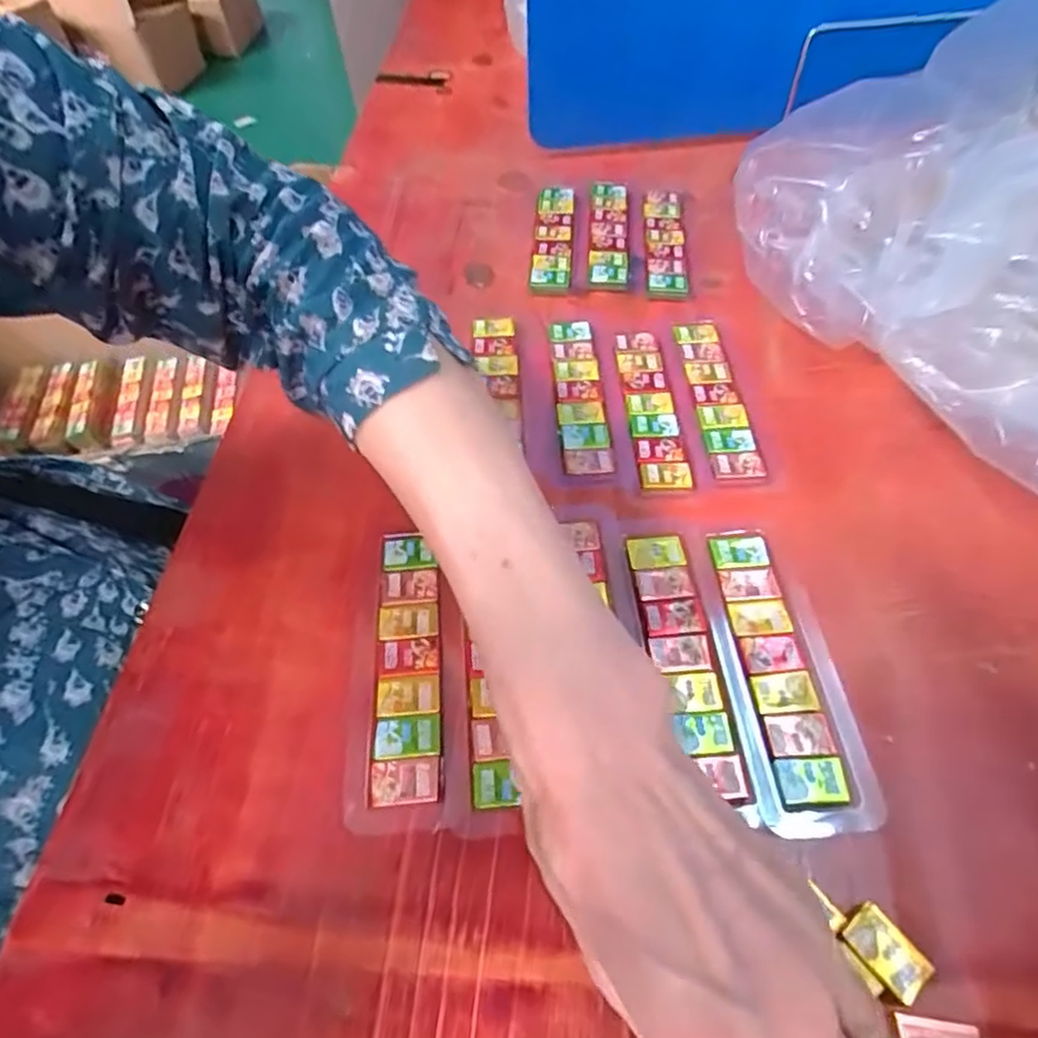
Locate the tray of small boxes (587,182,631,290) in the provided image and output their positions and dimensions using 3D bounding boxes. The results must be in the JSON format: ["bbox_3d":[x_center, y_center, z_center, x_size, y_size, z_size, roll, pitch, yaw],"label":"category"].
[{"bbox_3d":[0.064,-0.202,0.455,0.027,0.007,0.114,3,55,4],"label":"tray of small boxes"}]

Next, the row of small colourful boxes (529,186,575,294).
[{"bbox_3d":[0.024,-0.197,0.451,0.026,0.009,0.113,3,55,3],"label":"row of small colourful boxes"}]

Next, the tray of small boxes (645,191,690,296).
[{"bbox_3d":[0.102,-0.194,0.450,0.027,0.008,0.120,4,55,4],"label":"tray of small boxes"}]

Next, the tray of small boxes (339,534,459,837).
[{"bbox_3d":[-0.047,0.064,0.276,0.042,0.009,0.125,-1,55,0],"label":"tray of small boxes"}]

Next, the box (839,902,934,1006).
[{"bbox_3d":[0.121,0.143,0.214,0.016,0.004,0.025,-36,60,-17],"label":"box"}]

